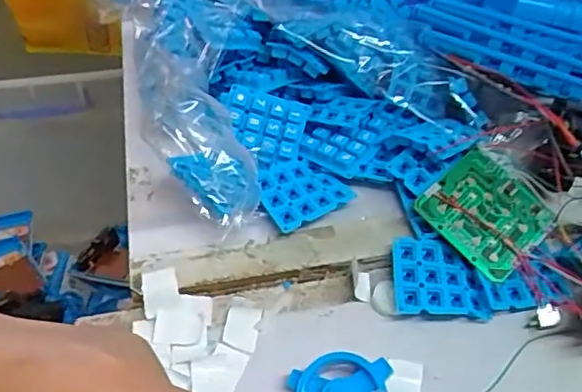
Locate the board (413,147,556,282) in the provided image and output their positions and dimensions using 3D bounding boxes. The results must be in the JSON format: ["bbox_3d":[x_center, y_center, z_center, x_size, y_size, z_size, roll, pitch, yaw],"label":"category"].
[{"bbox_3d":[0.125,0.010,0.373,0.067,0.004,0.070,-39,73,-20],"label":"board"}]

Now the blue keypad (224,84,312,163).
[{"bbox_3d":[-0.020,-0.052,0.413,0.059,0.009,0.048,19,80,-1],"label":"blue keypad"}]

